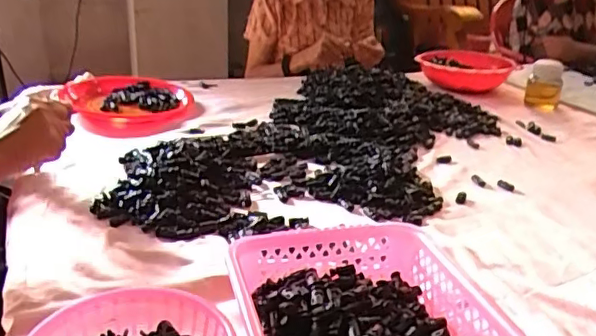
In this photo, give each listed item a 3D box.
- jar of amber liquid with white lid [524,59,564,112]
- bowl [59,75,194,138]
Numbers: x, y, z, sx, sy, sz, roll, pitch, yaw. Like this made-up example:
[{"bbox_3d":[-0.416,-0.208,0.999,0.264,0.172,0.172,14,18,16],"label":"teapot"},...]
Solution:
[{"bbox_3d":[0.569,-0.194,1.302,0.074,0.093,0.079,14,27,24],"label":"jar of amber liquid with white lid"},{"bbox_3d":[-0.330,-0.134,1.110,0.241,0.050,0.229,-7,26,-20],"label":"bowl"}]

